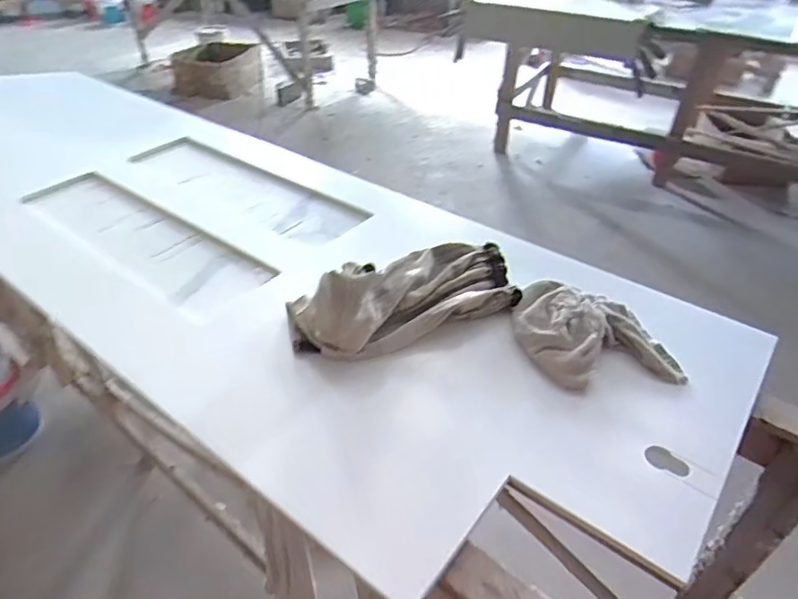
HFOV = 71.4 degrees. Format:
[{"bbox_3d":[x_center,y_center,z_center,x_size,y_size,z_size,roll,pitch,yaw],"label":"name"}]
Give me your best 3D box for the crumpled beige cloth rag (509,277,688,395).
[{"bbox_3d":[0.298,0.047,0.885,0.224,0.049,0.224,-7,39,-8],"label":"crumpled beige cloth rag"}]

